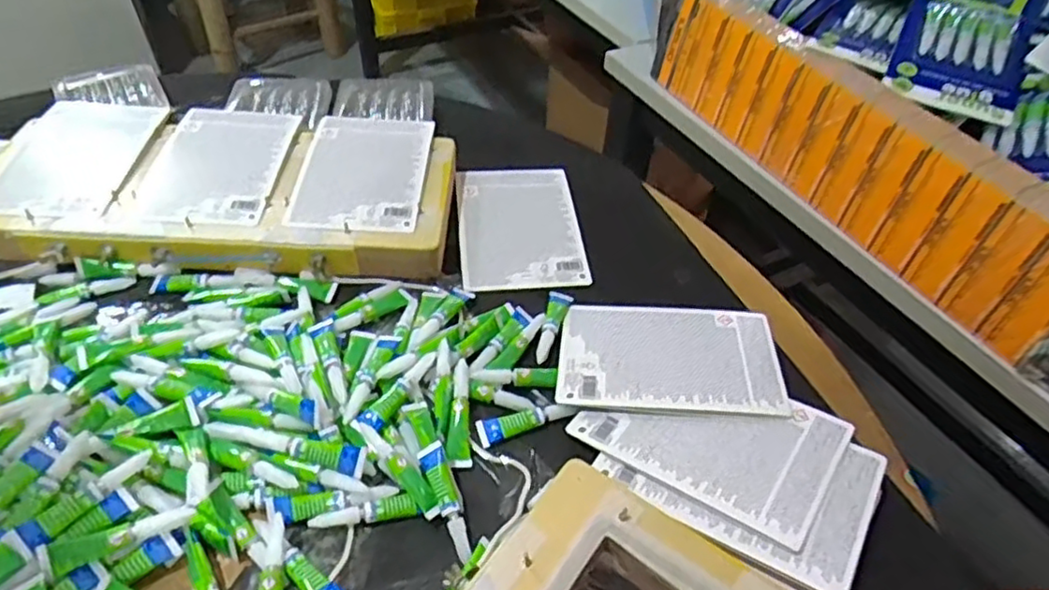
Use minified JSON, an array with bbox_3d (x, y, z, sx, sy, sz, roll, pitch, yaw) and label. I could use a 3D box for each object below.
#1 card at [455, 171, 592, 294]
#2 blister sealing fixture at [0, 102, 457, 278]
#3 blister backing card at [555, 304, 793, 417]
[{"bbox_3d":[-0.005,-0.070,0.651,0.113,0.010,0.172,-4,45,-5],"label":"card"},{"bbox_3d":[-0.288,-0.107,0.644,0.436,0.046,0.206,2,46,0],"label":"blister sealing fixture"},{"bbox_3d":[0.114,0.046,0.536,0.167,0.005,0.113,3,39,7],"label":"blister backing card"}]

